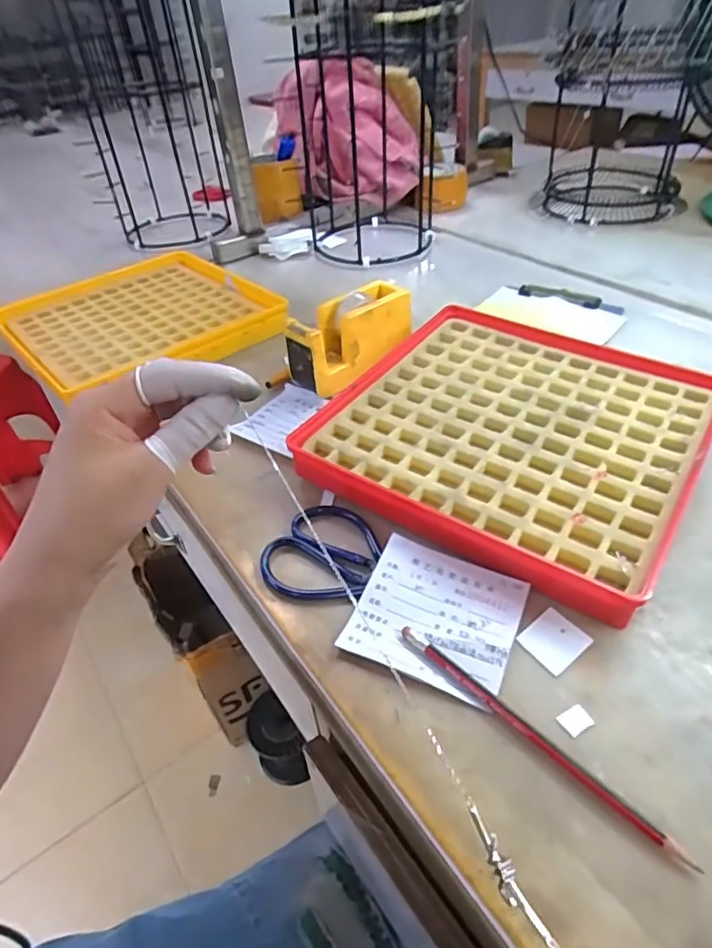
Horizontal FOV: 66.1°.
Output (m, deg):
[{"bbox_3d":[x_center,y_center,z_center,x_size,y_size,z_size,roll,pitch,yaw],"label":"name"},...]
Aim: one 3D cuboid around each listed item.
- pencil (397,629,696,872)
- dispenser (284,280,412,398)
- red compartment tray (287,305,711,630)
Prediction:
[{"bbox_3d":[0.089,0.133,0.286,0.008,0.006,0.167,-35,49,-29],"label":"pencil"},{"bbox_3d":[-0.005,-0.132,0.546,0.134,0.078,0.049,-32,47,-26],"label":"dispenser"},{"bbox_3d":[0.136,-0.043,0.461,0.265,0.039,0.300,22,49,29],"label":"red compartment tray"}]

